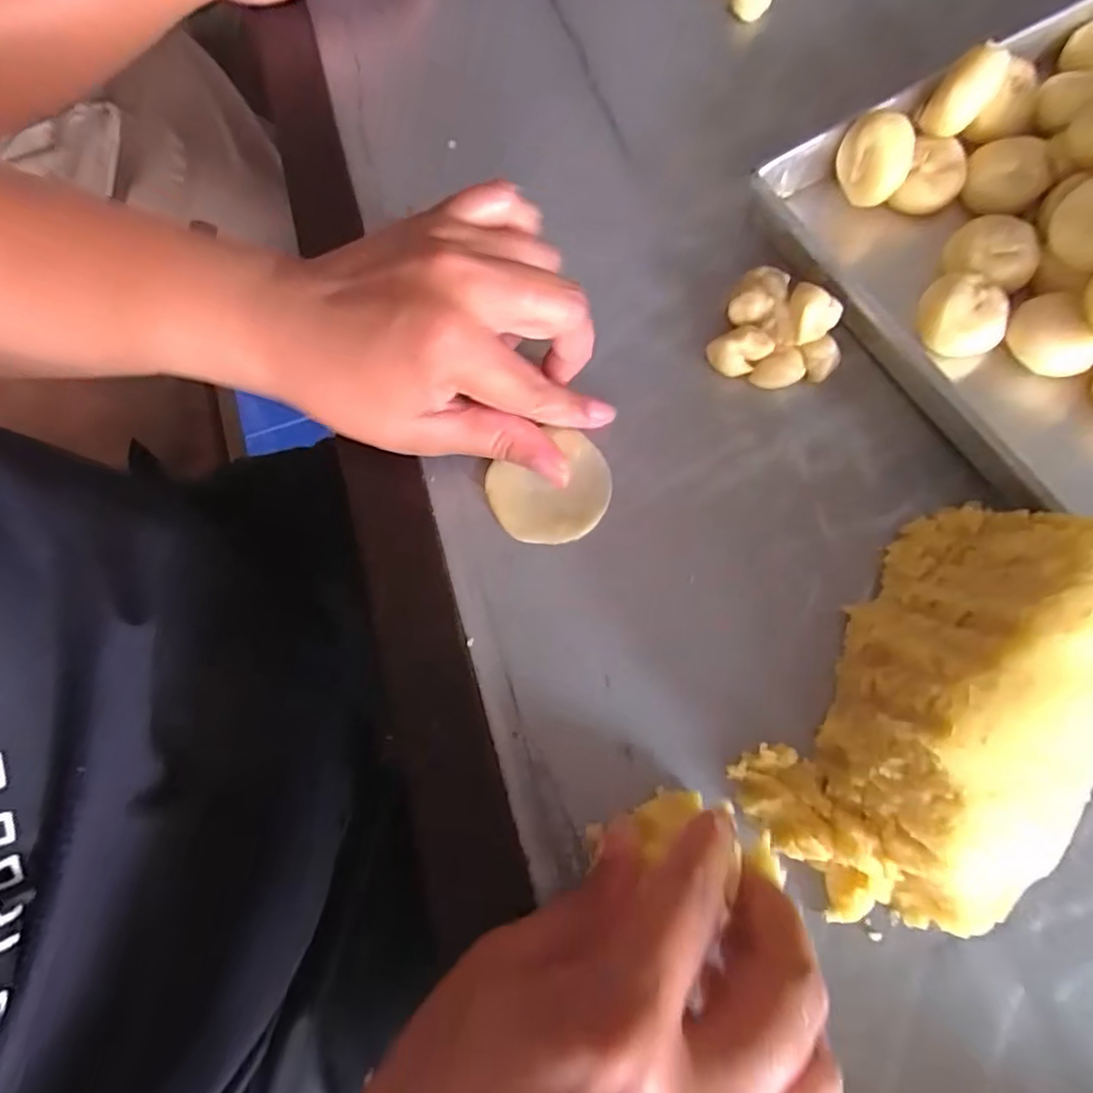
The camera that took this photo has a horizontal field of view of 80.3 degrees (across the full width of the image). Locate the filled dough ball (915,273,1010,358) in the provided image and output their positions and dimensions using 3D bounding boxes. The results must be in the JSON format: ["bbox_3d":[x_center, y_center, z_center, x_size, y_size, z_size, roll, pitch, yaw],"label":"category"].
[{"bbox_3d":[0.193,-0.107,0.304,0.036,0.023,0.034,-1,70,3],"label":"filled dough ball"}]

